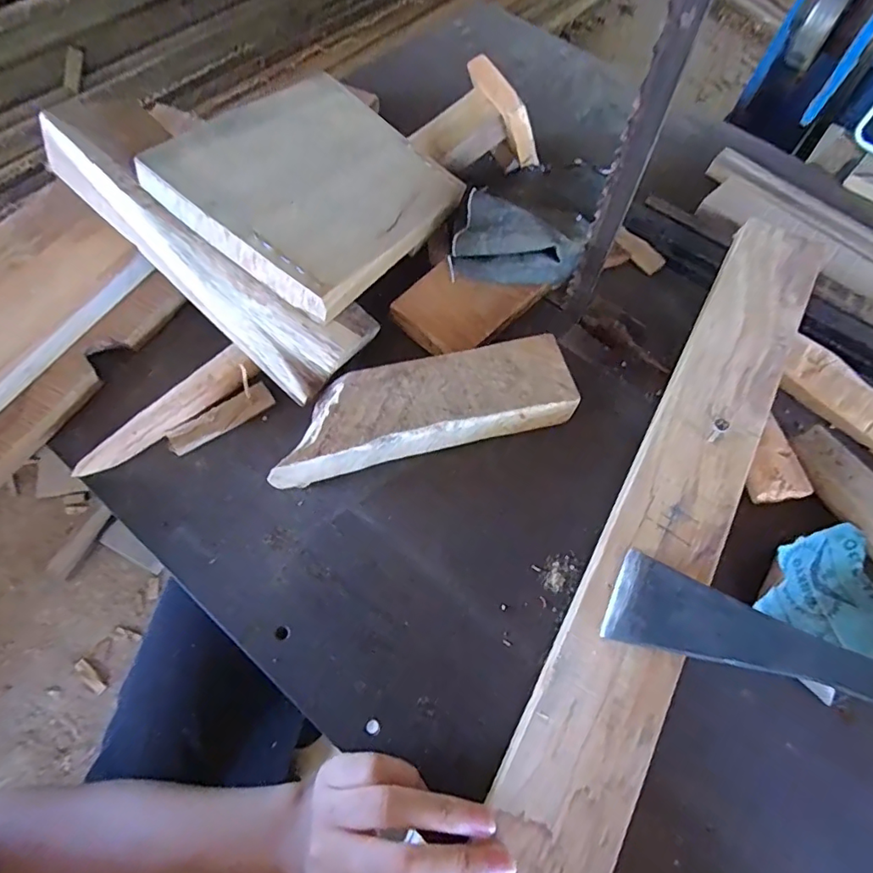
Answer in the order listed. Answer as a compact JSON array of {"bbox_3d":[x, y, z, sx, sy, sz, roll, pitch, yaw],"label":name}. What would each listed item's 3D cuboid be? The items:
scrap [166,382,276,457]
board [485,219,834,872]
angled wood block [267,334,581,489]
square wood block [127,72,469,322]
[{"bbox_3d":[-0.141,-0.012,0.340,0.069,0.011,0.018,-33,70,-18],"label":"scrap"},{"bbox_3d":[0.141,0.040,0.304,0.062,0.007,0.467,28,69,10],"label":"board"},{"bbox_3d":[-0.007,-0.019,0.339,0.191,0.035,0.056,-14,65,-11],"label":"angled wood block"},{"bbox_3d":[-0.079,-0.172,0.355,0.144,0.023,0.169,38,57,-3],"label":"square wood block"}]

